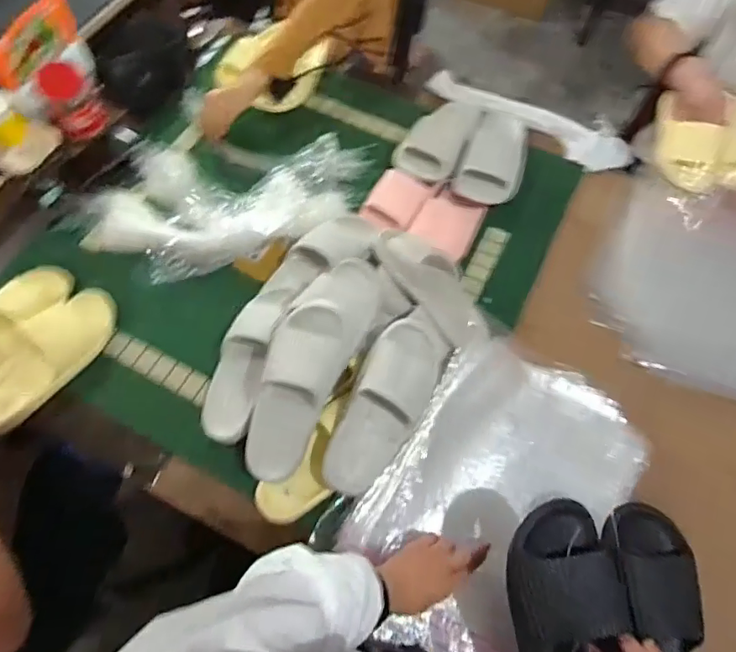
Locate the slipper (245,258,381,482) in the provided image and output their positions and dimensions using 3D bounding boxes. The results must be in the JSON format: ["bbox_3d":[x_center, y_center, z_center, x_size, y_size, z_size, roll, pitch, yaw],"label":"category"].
[{"bbox_3d":[-0.086,0.054,0.789,0.111,0.091,0.353,23,79,9],"label":"slipper"}]

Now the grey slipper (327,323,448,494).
[{"bbox_3d":[0.027,0.113,0.775,0.107,0.081,0.282,27,81,10],"label":"grey slipper"}]

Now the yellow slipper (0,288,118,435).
[{"bbox_3d":[-0.528,0.049,0.858,0.109,0.075,0.267,48,64,-17],"label":"yellow slipper"}]

